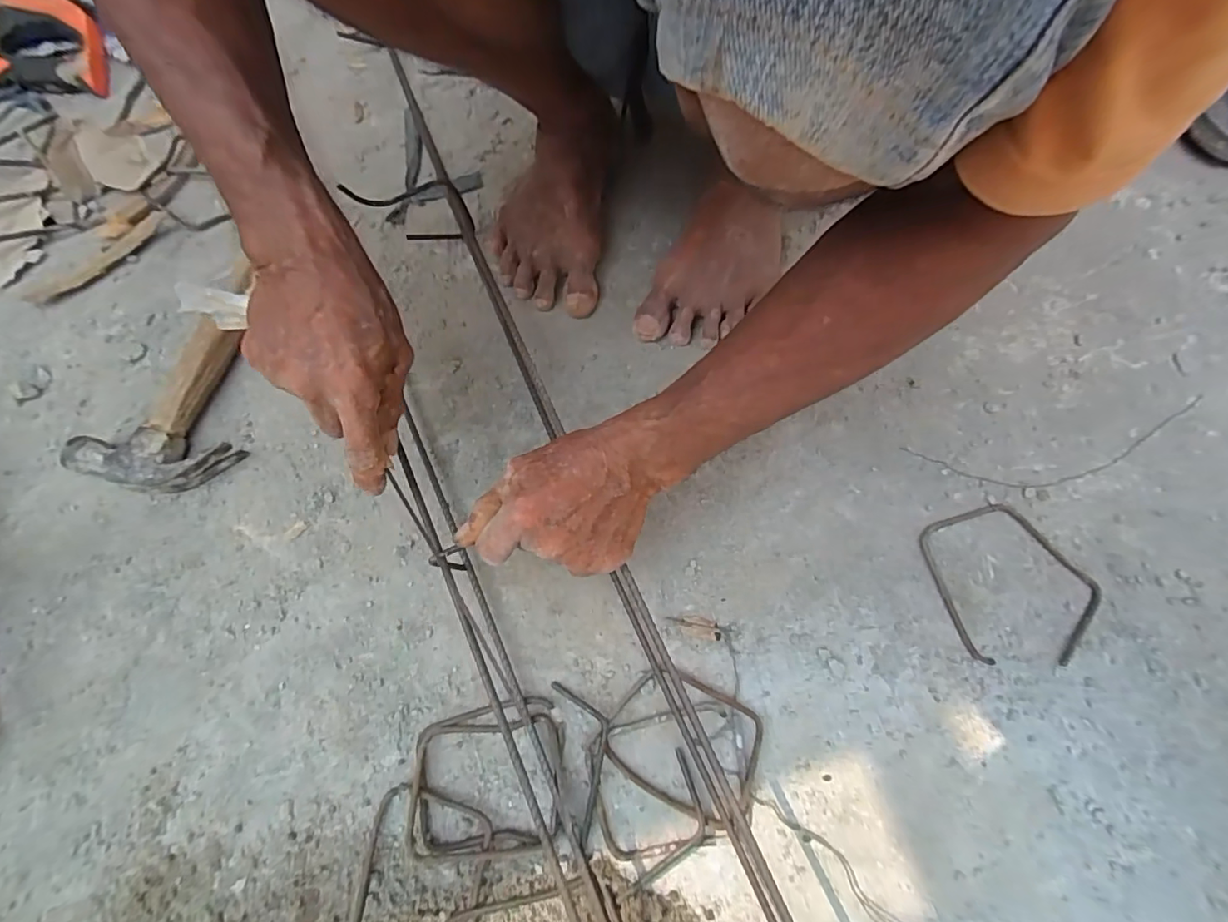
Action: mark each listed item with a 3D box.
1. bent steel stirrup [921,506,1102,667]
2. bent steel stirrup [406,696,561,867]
[{"bbox_3d":[0.284,0.086,0.373,0.100,0.004,0.107,-14,71,-3],"label":"bent steel stirrup"},{"bbox_3d":[-0.084,0.209,0.339,0.100,0.016,0.088,-9,71,-1],"label":"bent steel stirrup"}]

